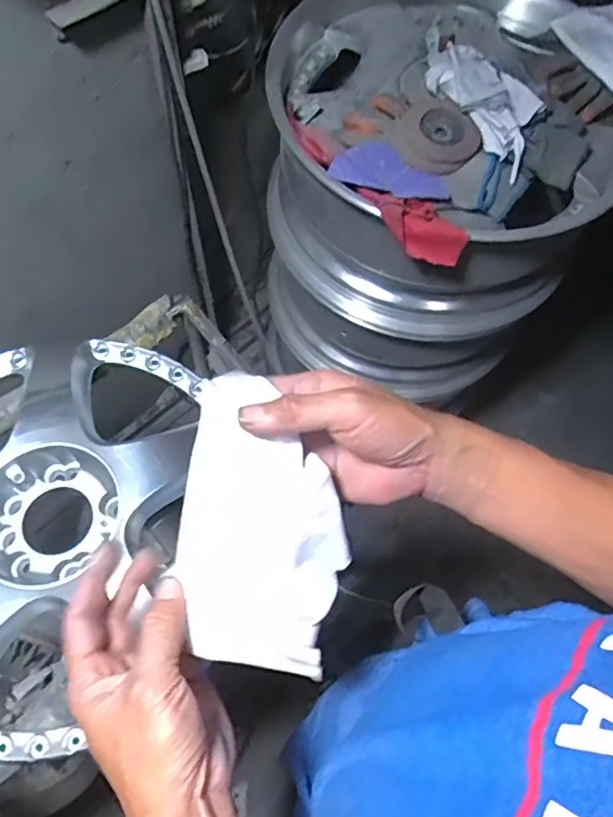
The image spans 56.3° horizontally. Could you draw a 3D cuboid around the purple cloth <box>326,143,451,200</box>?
[{"bbox_3d":[0.100,-0.278,0.668,0.134,0.013,0.065,17,67,4],"label":"purple cloth"}]

